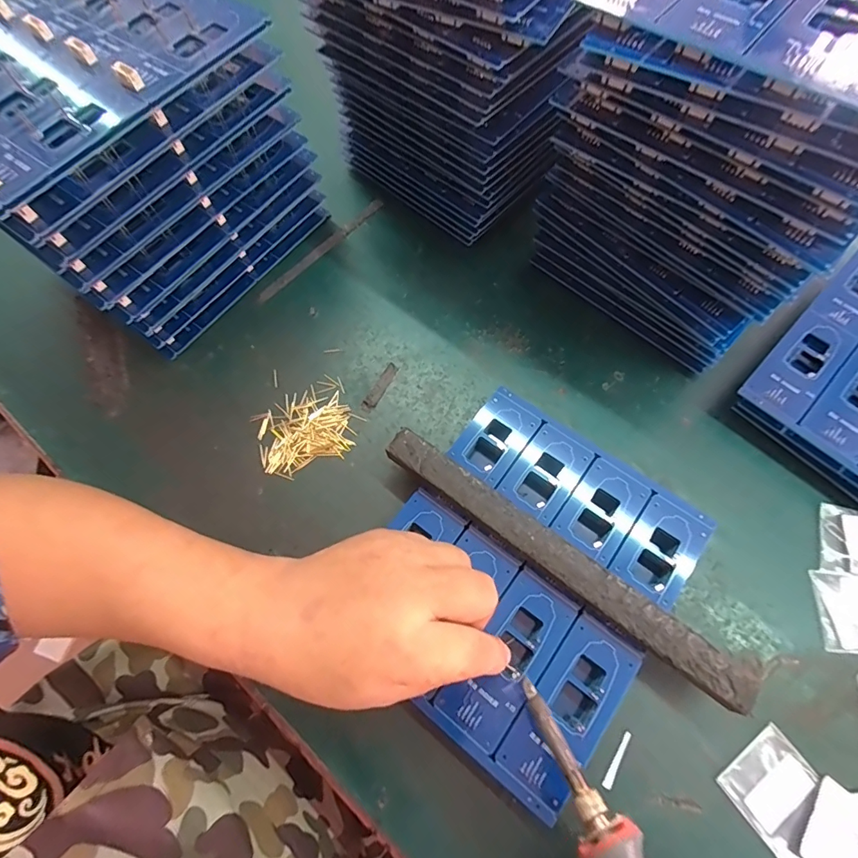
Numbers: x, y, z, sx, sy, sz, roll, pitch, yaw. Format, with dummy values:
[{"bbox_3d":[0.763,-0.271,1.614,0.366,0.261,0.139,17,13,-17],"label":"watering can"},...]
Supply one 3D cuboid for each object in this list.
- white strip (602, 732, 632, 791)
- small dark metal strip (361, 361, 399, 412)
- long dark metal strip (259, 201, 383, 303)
[{"bbox_3d":[0.106,0.186,0.253,0.005,0.004,0.031,32,70,15],"label":"white strip"},{"bbox_3d":[-0.038,-0.033,0.348,0.010,0.004,0.044,27,72,12],"label":"small dark metal strip"},{"bbox_3d":[-0.095,-0.161,0.406,0.014,0.008,0.146,39,75,16],"label":"long dark metal strip"}]

